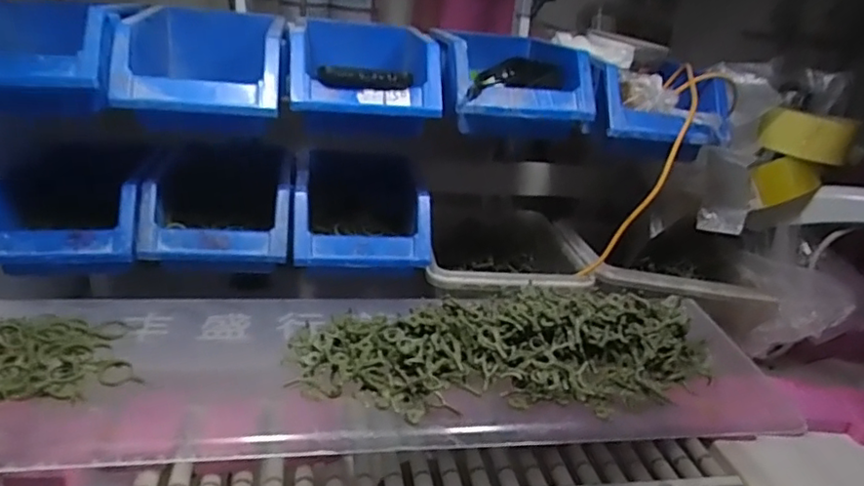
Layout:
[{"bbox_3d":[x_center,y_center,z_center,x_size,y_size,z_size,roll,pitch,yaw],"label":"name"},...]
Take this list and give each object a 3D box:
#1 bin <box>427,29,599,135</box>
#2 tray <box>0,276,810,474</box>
[{"bbox_3d":[0.074,-0.155,0.582,0.123,0.069,0.185,4,23,-6],"label":"bin"},{"bbox_3d":[-0.041,0.077,0.446,0.602,0.061,0.173,2,23,-10],"label":"tray"}]

